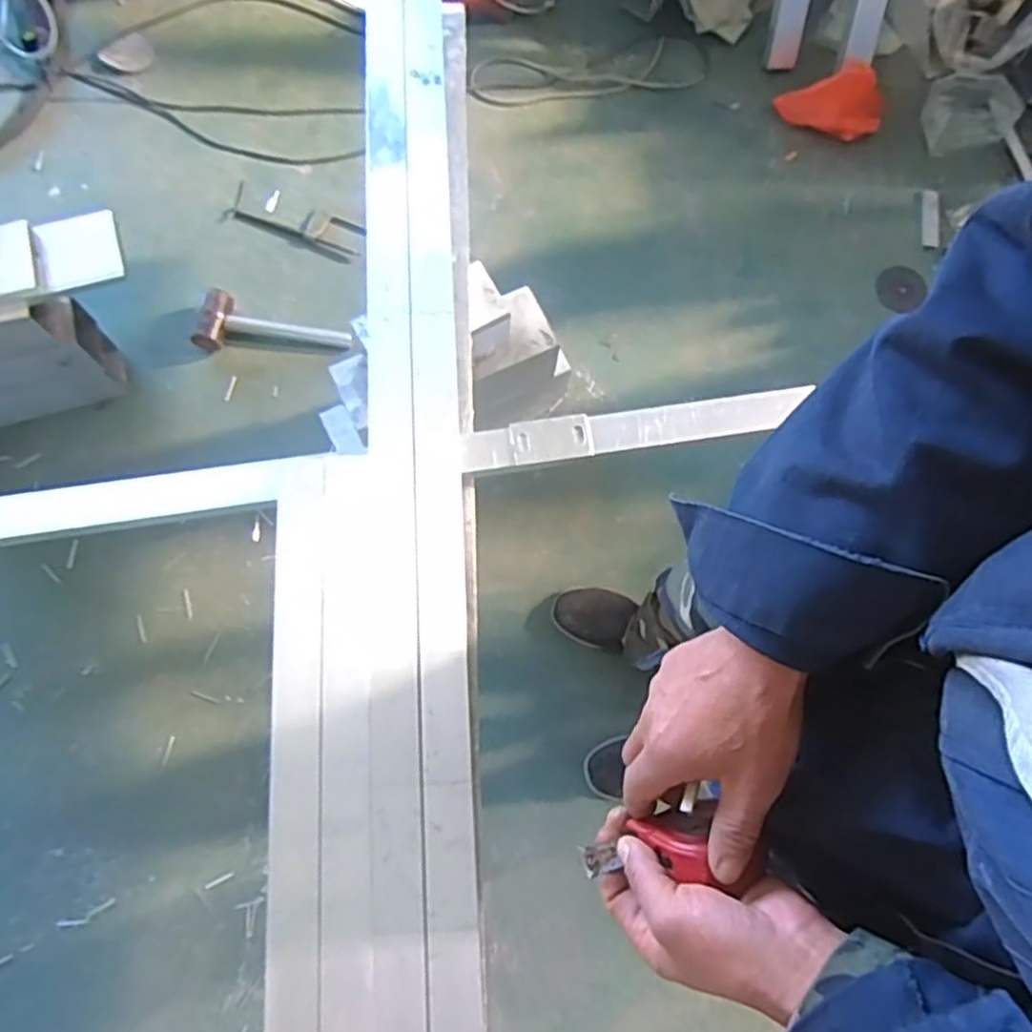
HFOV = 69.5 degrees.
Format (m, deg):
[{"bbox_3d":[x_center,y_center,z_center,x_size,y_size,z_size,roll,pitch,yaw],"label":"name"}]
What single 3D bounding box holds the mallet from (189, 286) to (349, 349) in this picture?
[{"bbox_3d":[-0.449,-0.336,1.365,0.276,0.041,0.110,14,75,2],"label":"mallet"}]

